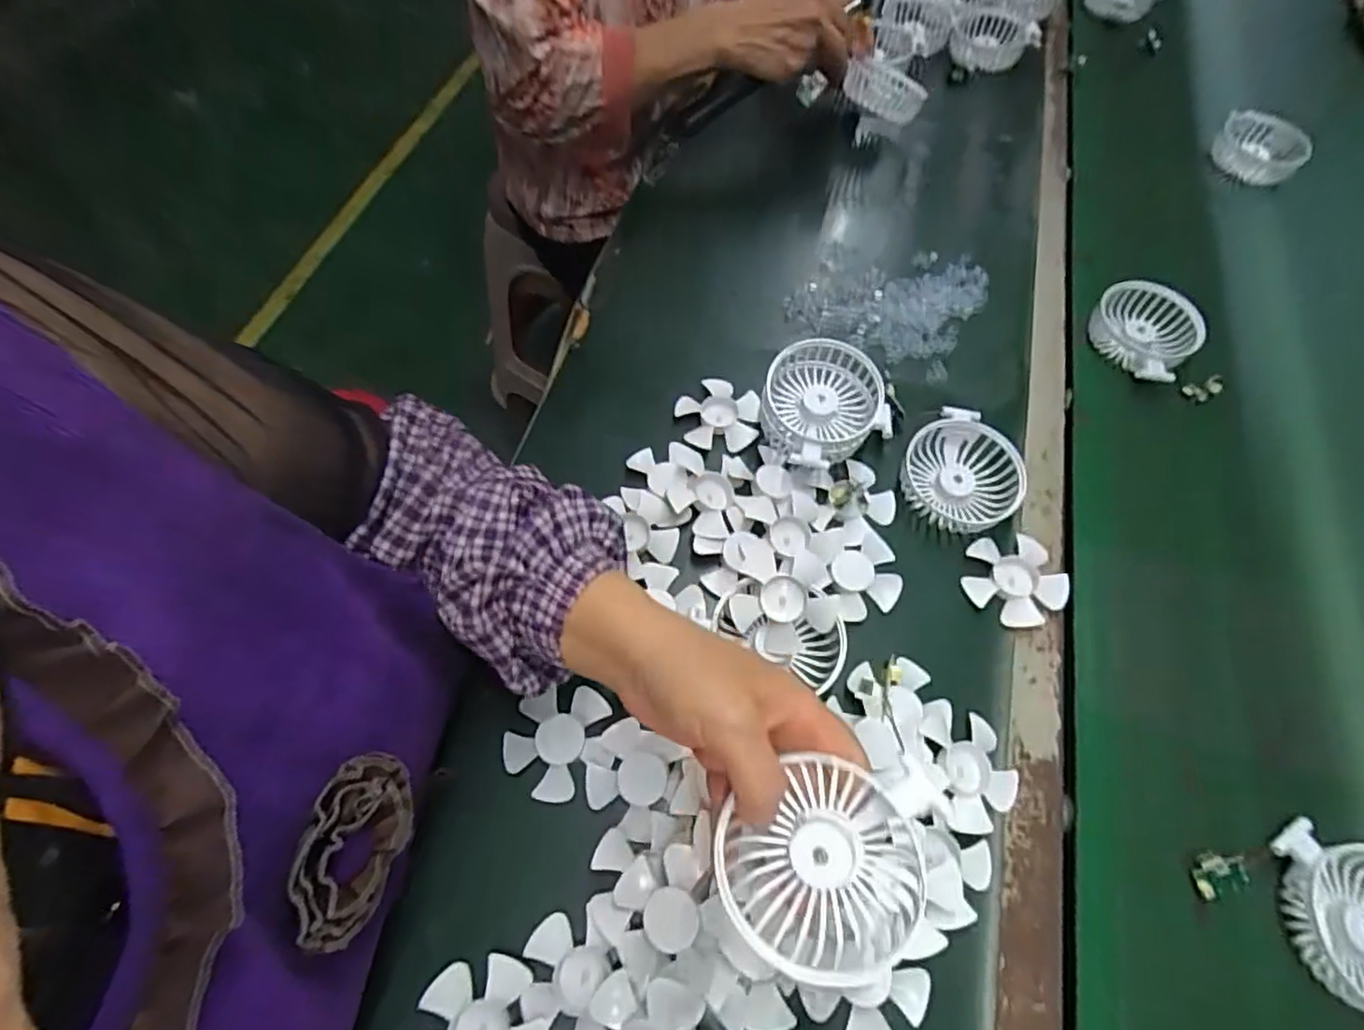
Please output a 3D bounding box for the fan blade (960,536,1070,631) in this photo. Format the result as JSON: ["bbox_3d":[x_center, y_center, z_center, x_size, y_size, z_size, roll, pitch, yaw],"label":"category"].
[{"bbox_3d":[0.242,0.049,0.477,0.069,0.013,0.066,2,62,-3],"label":"fan blade"}]

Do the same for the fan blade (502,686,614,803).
[{"bbox_3d":[-0.079,0.145,0.413,0.067,0.010,0.064,-4,63,-6],"label":"fan blade"}]

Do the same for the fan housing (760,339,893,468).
[{"bbox_3d":[0.107,-0.086,0.516,0.093,0.054,0.091,2,62,-3],"label":"fan housing"}]

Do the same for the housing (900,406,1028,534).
[{"bbox_3d":[0.216,-0.030,0.506,0.086,0.034,0.086,2,62,-3],"label":"housing"}]

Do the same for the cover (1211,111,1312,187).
[{"bbox_3d":[0.667,-0.423,0.755,0.090,0.042,0.090,38,67,16],"label":"cover"}]

